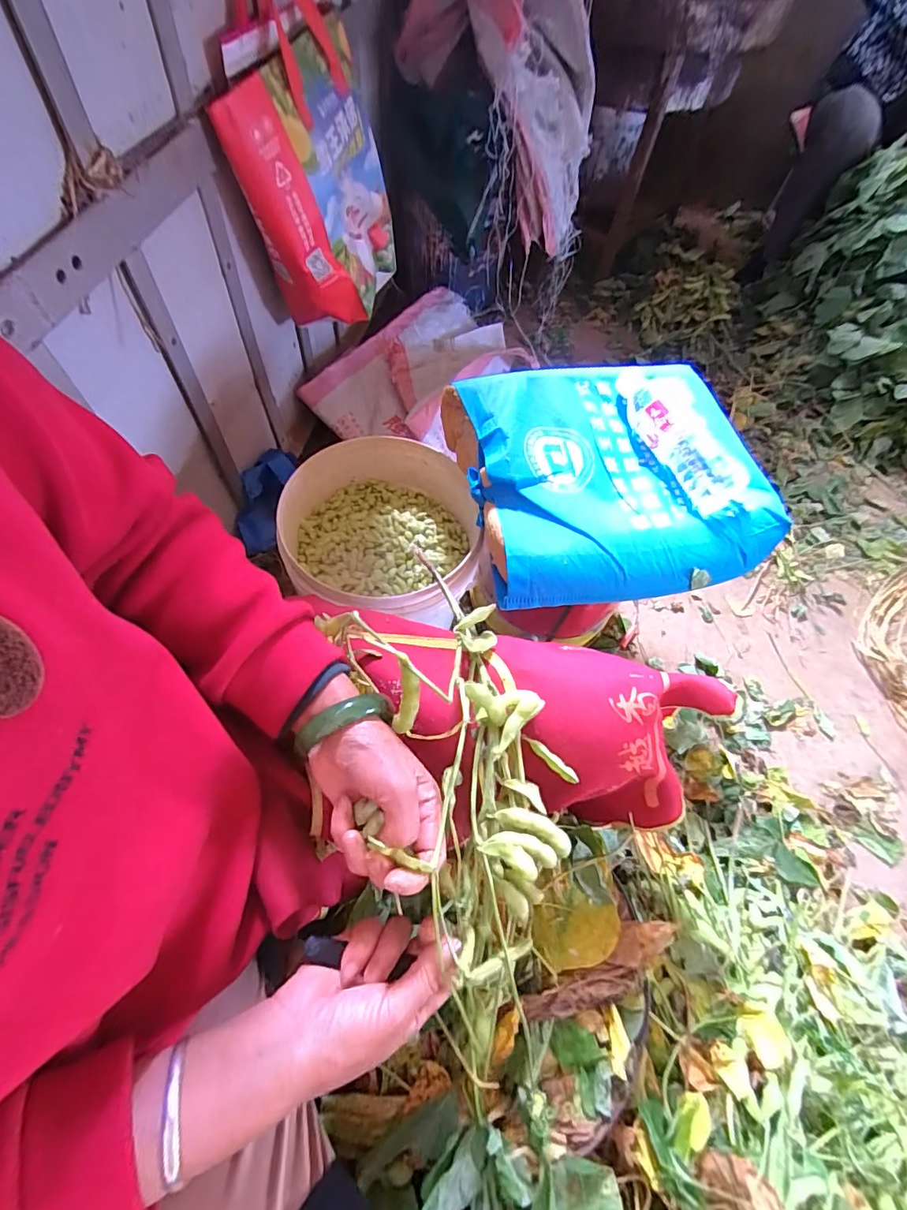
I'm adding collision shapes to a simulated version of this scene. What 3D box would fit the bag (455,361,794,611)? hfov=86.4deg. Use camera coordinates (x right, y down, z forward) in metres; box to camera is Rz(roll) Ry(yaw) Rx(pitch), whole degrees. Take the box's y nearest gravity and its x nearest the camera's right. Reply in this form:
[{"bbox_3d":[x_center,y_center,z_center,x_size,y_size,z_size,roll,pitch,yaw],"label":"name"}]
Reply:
[{"bbox_3d":[0.201,-0.172,0.606,0.362,0.098,0.320,-8,65,-9],"label":"bag"}]

